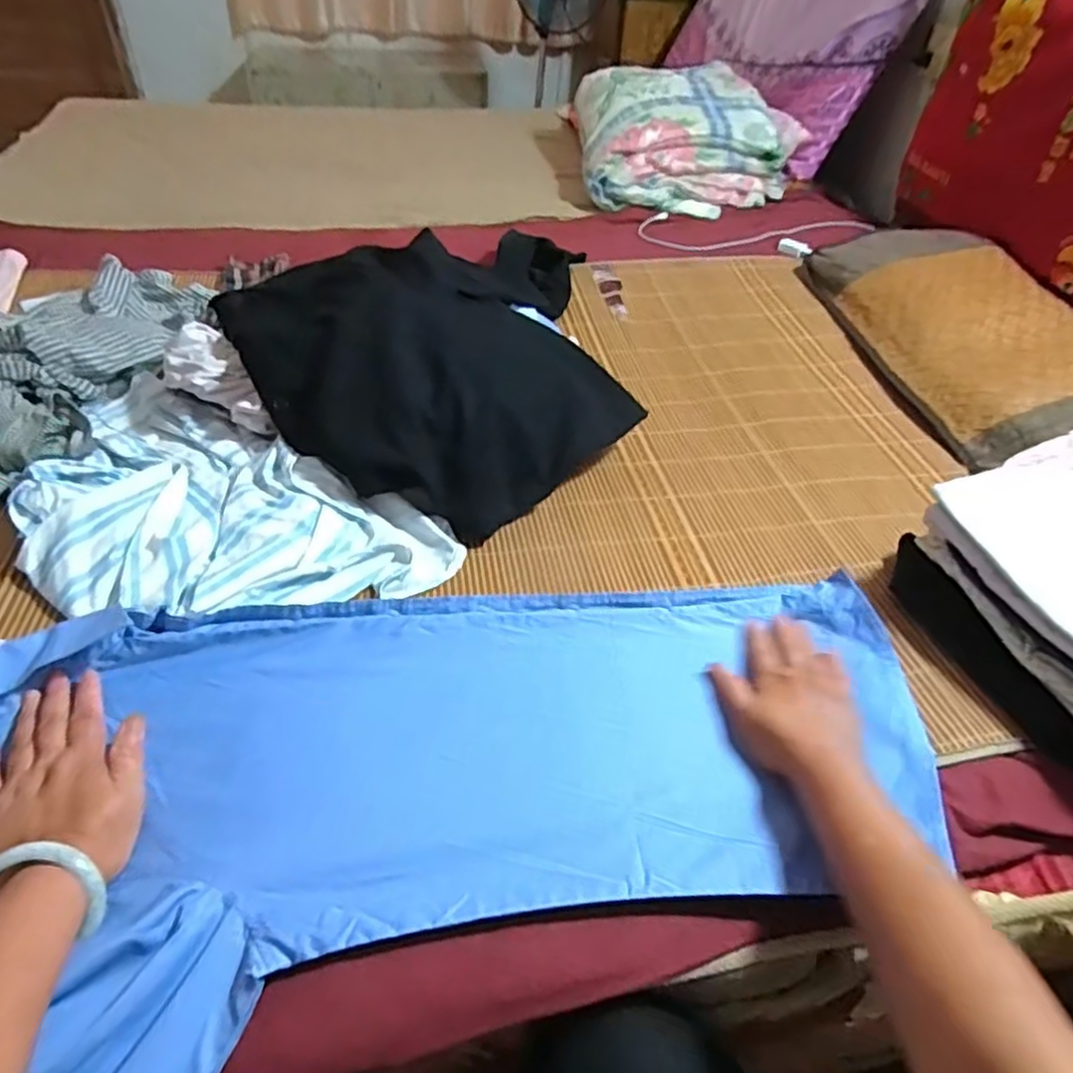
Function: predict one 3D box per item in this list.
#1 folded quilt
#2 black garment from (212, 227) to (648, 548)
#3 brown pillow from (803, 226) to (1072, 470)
[{"bbox_3d":[0.333,-0.884,1.543,0.492,0.202,0.403,-3,43,-8],"label":"folded quilt"},{"bbox_3d":[-0.060,-0.265,0.881,0.438,0.148,0.598,34,51,28],"label":"black garment"},{"bbox_3d":[0.663,-0.312,1.050,0.309,0.109,0.574,-1,43,-6],"label":"brown pillow"}]

